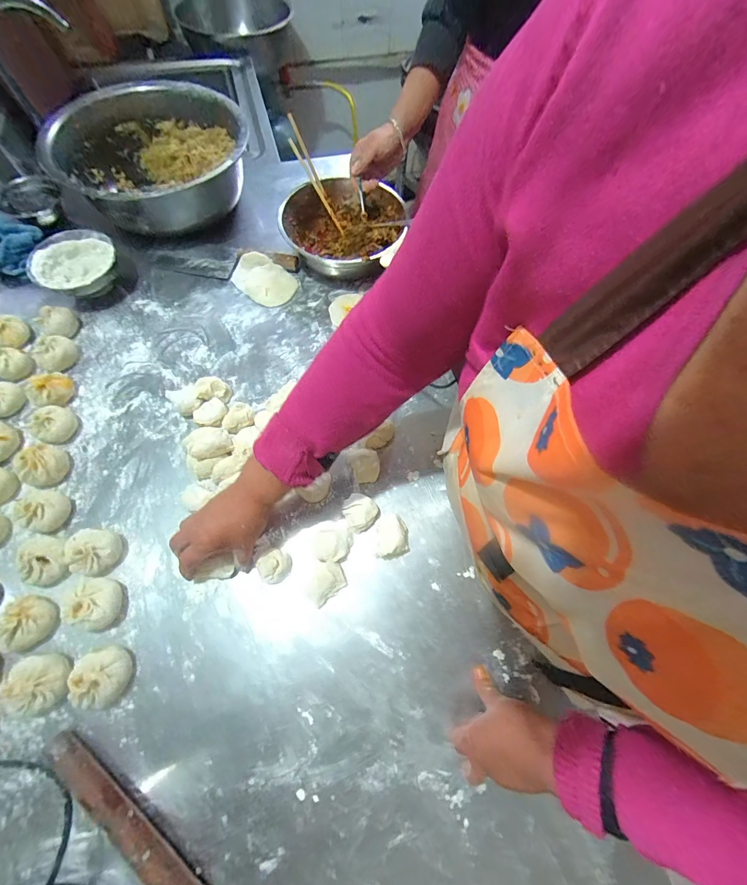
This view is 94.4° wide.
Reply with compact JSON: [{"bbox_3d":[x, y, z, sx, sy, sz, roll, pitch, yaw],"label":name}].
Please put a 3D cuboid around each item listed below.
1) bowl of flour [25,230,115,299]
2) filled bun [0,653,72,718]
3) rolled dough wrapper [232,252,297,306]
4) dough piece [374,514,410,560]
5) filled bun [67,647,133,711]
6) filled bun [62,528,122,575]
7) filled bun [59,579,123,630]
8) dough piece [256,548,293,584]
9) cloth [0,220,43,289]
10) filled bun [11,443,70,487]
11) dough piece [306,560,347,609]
[{"bbox_3d":[-0.540,-0.316,0.638,0.118,0.076,0.128,1,68,-2],"label":"bowl of flour"},{"bbox_3d":[-0.397,0.286,0.411,0.061,0.037,0.058,1,68,-2],"label":"filled bun"},{"bbox_3d":[-0.218,-0.323,0.686,0.122,0.018,0.088,33,81,-1],"label":"rolled dough wrapper"},{"bbox_3d":[0.026,0.133,0.493,0.049,0.026,0.059,-7,68,-5],"label":"dough piece"},{"bbox_3d":[-0.326,0.282,0.415,0.055,0.038,0.059,-4,68,-4],"label":"filled bun"},{"bbox_3d":[-0.377,0.148,0.468,0.055,0.044,0.057,1,68,-2],"label":"filled bun"},{"bbox_3d":[-0.360,0.205,0.445,0.067,0.033,0.055,17,68,4],"label":"filled bun"},{"bbox_3d":[-0.136,0.171,0.477,0.044,0.020,0.040,-27,71,-13],"label":"dough piece"},{"bbox_3d":[-0.688,-0.368,0.664,0.084,0.062,0.124,28,69,9],"label":"cloth"},{"bbox_3d":[-0.484,0.036,0.509,0.054,0.046,0.056,1,68,-2],"label":"filled bun"},{"bbox_3d":[-0.067,0.189,0.471,0.055,0.019,0.044,-36,74,-16],"label":"dough piece"}]

